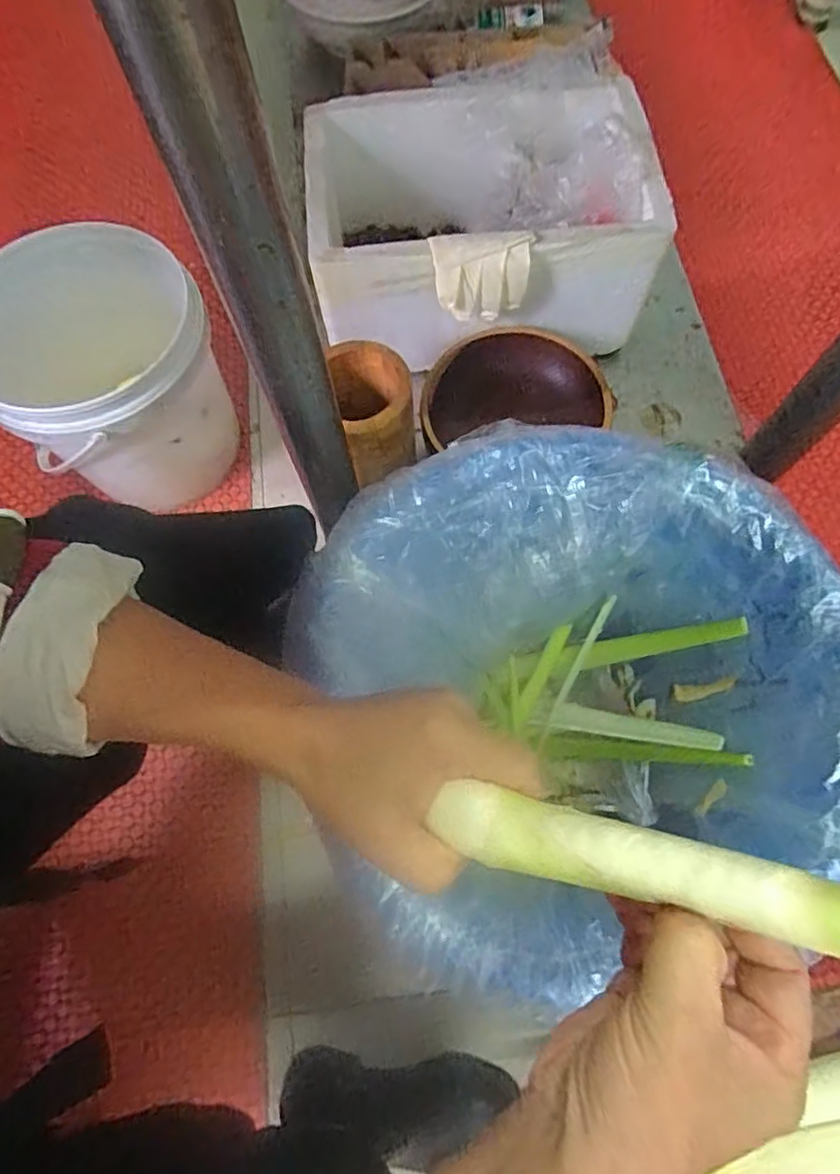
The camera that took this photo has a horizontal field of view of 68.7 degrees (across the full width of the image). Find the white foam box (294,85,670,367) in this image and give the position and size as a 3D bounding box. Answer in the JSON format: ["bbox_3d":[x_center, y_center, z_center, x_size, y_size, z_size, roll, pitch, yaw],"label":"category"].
[{"bbox_3d":[0.060,-0.386,0.656,0.335,0.157,0.237,-6,70,0],"label":"white foam box"}]

